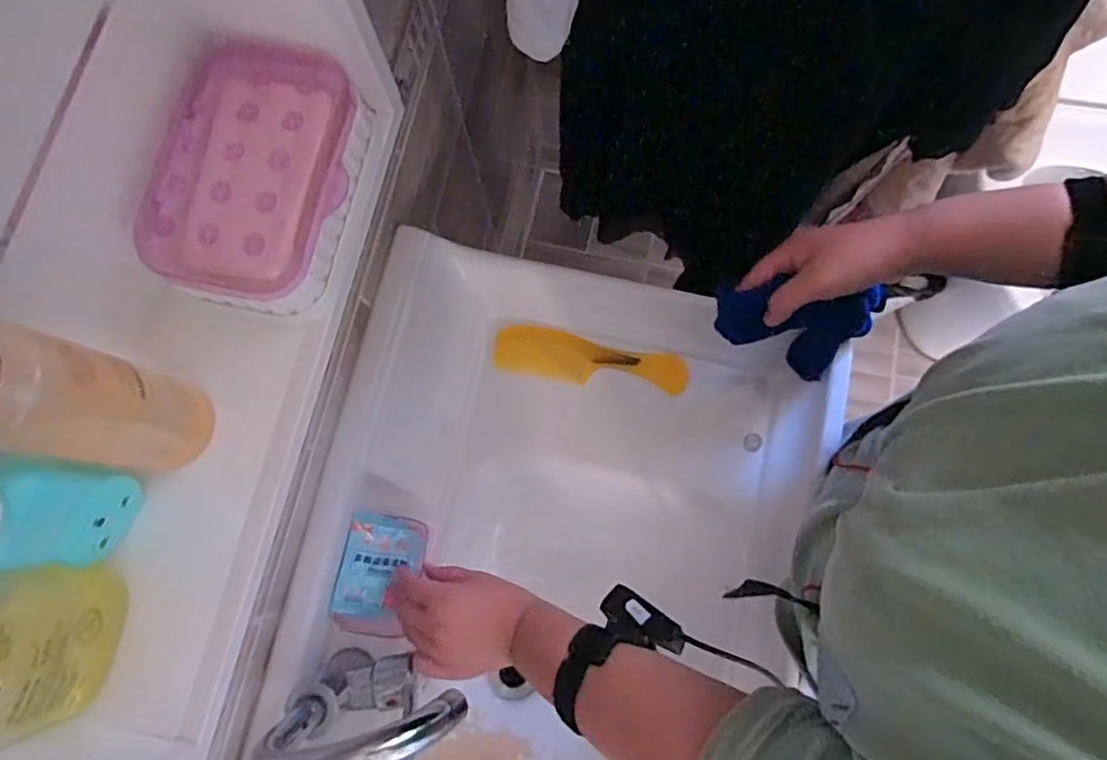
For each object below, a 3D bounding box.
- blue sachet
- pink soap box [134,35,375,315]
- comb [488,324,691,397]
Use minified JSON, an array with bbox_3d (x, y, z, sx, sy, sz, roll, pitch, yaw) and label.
[{"bbox_3d":[-0.168,0.180,0.602,0.072,0.008,0.090,16,78,-20],"label":"blue sachet"},{"bbox_3d":[-0.138,-0.096,0.291,0.078,0.040,0.128,15,79,4],"label":"pink soap box"},{"bbox_3d":[0.040,-0.020,0.659,0.201,0.008,0.051,11,81,0],"label":"comb"}]

